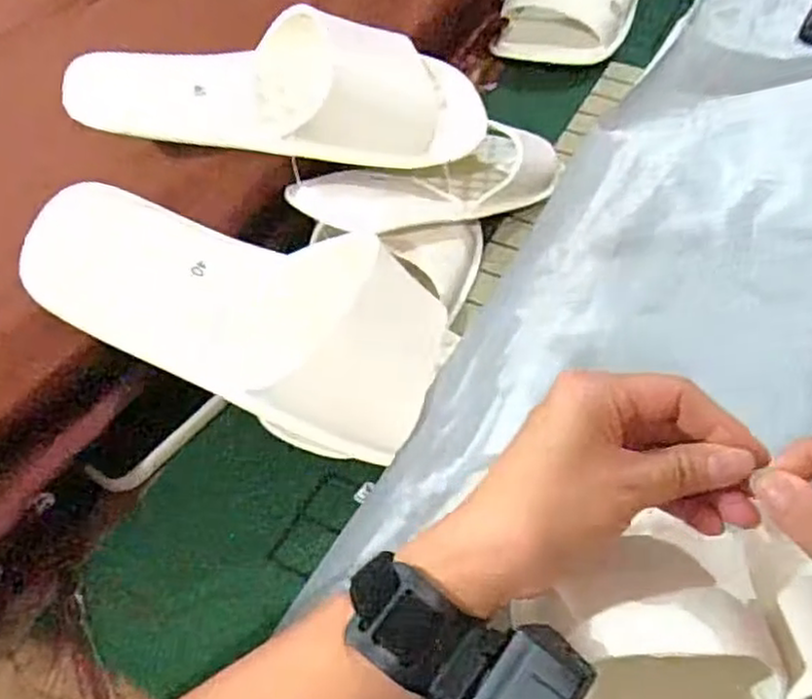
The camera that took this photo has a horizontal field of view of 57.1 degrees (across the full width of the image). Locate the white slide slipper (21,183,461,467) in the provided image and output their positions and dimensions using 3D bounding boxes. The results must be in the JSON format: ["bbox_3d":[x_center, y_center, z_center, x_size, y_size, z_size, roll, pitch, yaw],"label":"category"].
[{"bbox_3d":[-0.075,-0.021,0.377,0.216,0.061,0.102,20,49,-13],"label":"white slide slipper"}]

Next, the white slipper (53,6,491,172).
[{"bbox_3d":[-0.071,-0.151,0.442,0.239,0.063,0.084,-5,50,-4],"label":"white slipper"}]

